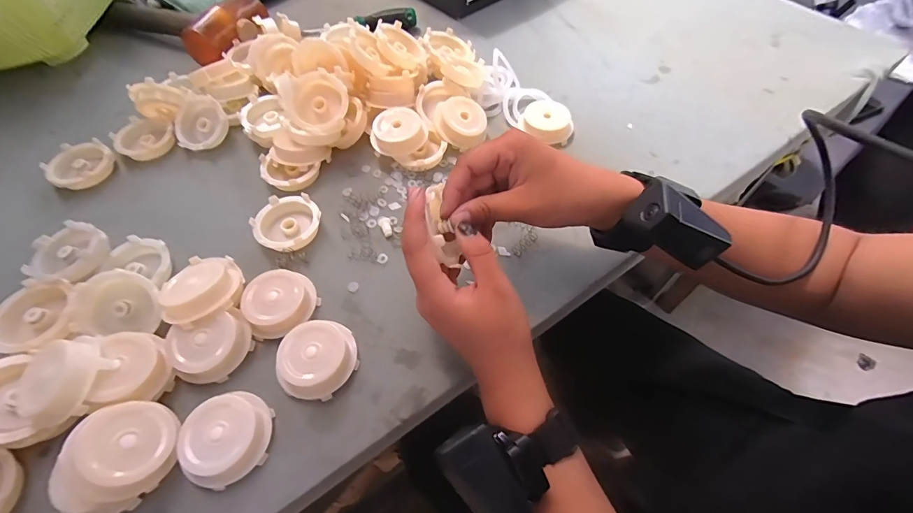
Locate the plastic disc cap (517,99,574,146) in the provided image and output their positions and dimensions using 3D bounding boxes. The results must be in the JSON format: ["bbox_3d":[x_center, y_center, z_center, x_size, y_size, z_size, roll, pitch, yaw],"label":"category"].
[{"bbox_3d":[0.099,-0.146,0.433,0.056,0.019,0.054,21,70,-2],"label":"plastic disc cap"}]

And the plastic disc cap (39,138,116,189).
[{"bbox_3d":[-0.385,-0.095,0.408,0.056,0.017,0.057,0,59,0],"label":"plastic disc cap"}]

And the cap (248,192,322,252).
[{"bbox_3d":[-0.151,-0.030,0.363,0.058,0.016,0.058,0,59,0],"label":"cap"}]

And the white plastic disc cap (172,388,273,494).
[{"bbox_3d":[-0.152,0.119,0.266,0.053,0.024,0.051,-33,64,-18],"label":"white plastic disc cap"}]

